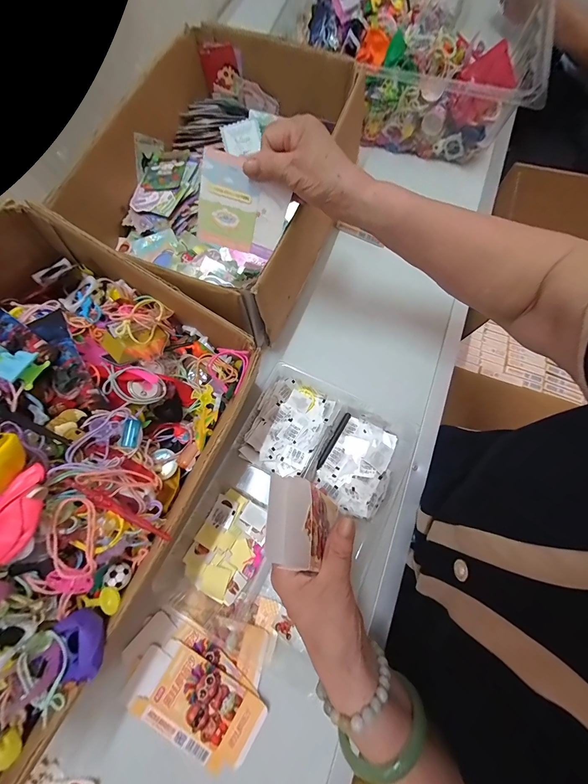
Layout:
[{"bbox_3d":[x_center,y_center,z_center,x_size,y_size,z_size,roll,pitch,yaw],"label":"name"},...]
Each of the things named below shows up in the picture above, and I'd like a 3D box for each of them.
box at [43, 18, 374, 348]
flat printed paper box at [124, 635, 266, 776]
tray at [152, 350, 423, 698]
[{"bbox_3d":[-0.104,-0.323,0.462,0.337,0.140,0.422,23,74,7],"label":"box"},{"bbox_3d":[-0.111,0.342,0.333,0.145,0.009,0.080,28,75,8],"label":"flat printed paper box"},{"bbox_3d":[-0.001,0.145,0.375,0.212,0.047,0.327,26,74,8],"label":"tray"}]

